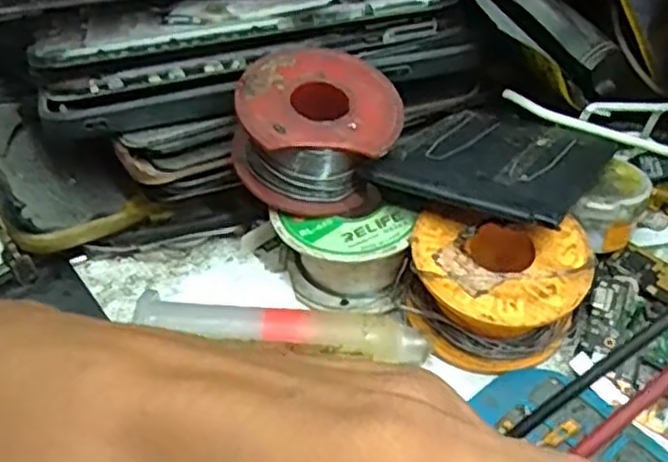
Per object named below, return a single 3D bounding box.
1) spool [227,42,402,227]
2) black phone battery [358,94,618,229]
[{"bbox_3d":[-0.006,-0.033,0.237,0.051,0.030,0.049,0,54,-8],"label":"spool"},{"bbox_3d":[0.057,-0.025,0.245,0.061,0.006,0.086,18,32,27],"label":"black phone battery"}]

